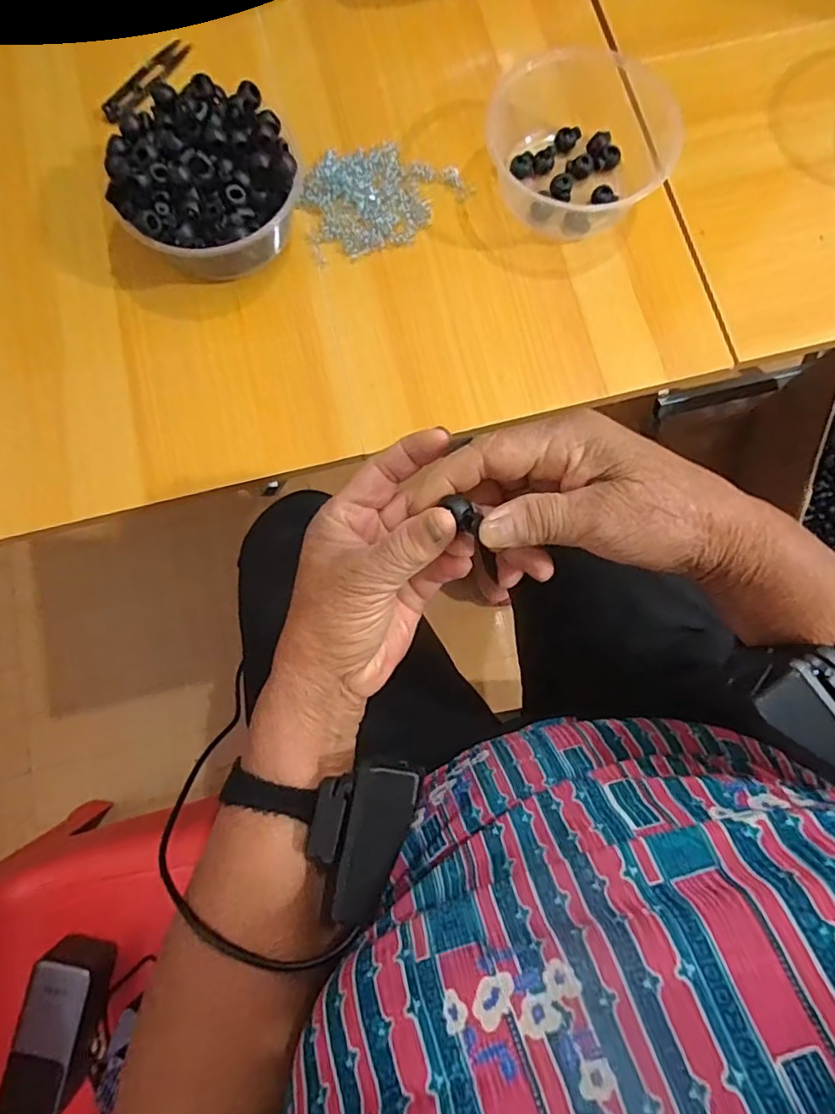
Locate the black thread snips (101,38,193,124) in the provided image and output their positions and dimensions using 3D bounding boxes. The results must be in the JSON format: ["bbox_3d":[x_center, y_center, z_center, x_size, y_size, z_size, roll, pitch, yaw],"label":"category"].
[{"bbox_3d":[-0.241,-0.424,0.504,0.020,0.007,0.102,33,79,8],"label":"black thread snips"}]

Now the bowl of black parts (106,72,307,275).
[{"bbox_3d":[-0.158,-0.281,0.439,0.137,0.077,0.131,0,77,1],"label":"bowl of black parts"}]

